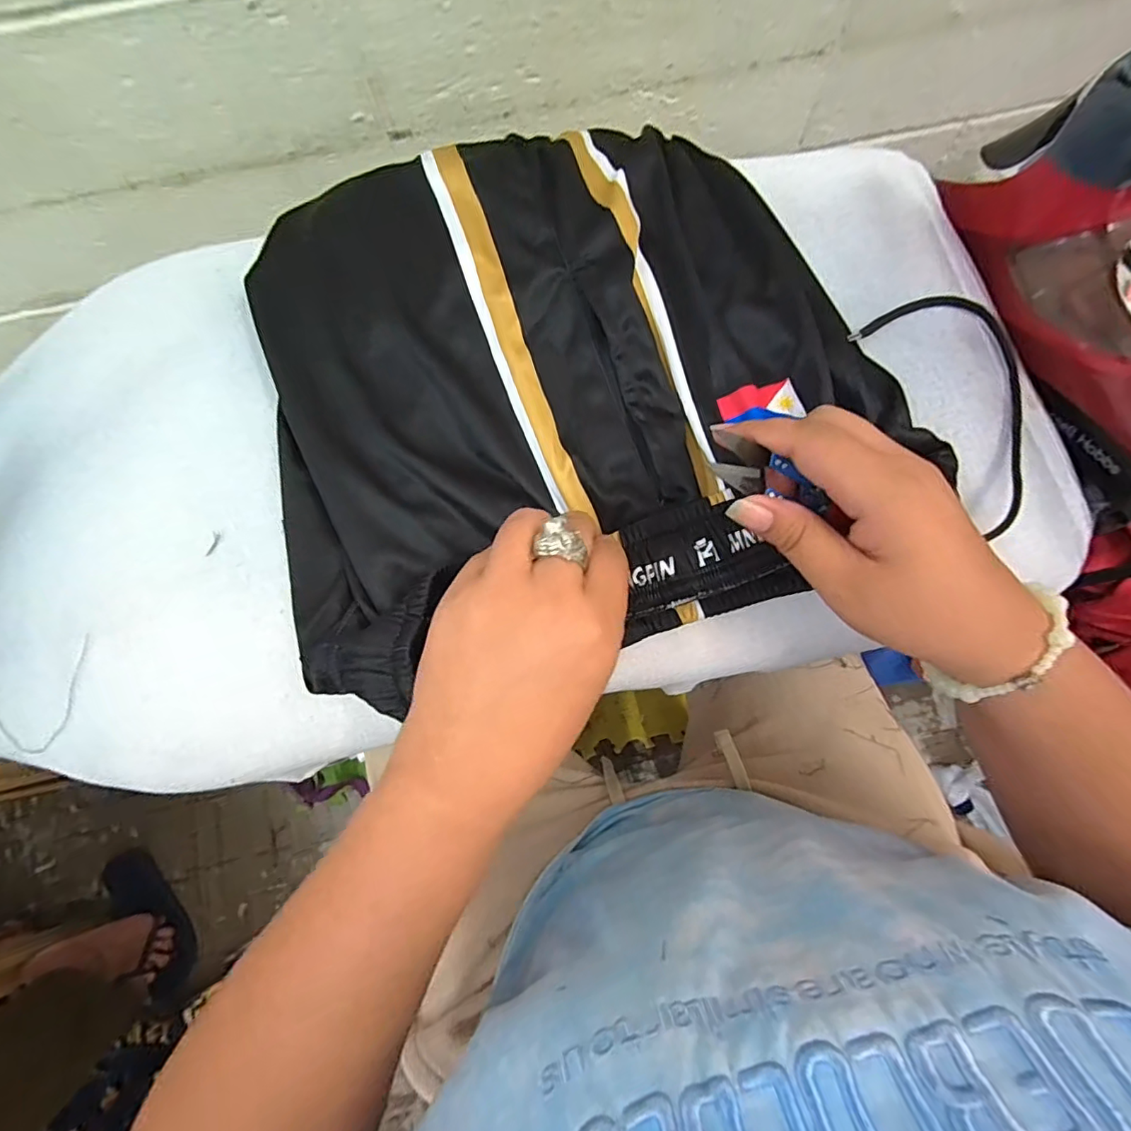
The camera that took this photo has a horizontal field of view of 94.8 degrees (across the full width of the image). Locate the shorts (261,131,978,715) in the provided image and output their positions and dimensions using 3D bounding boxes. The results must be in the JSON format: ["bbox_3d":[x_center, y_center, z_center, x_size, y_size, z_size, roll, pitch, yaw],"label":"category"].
[{"bbox_3d":[0.002,-0.109,0.287,0.325,0.040,0.295,-16,77,-3],"label":"shorts"}]

